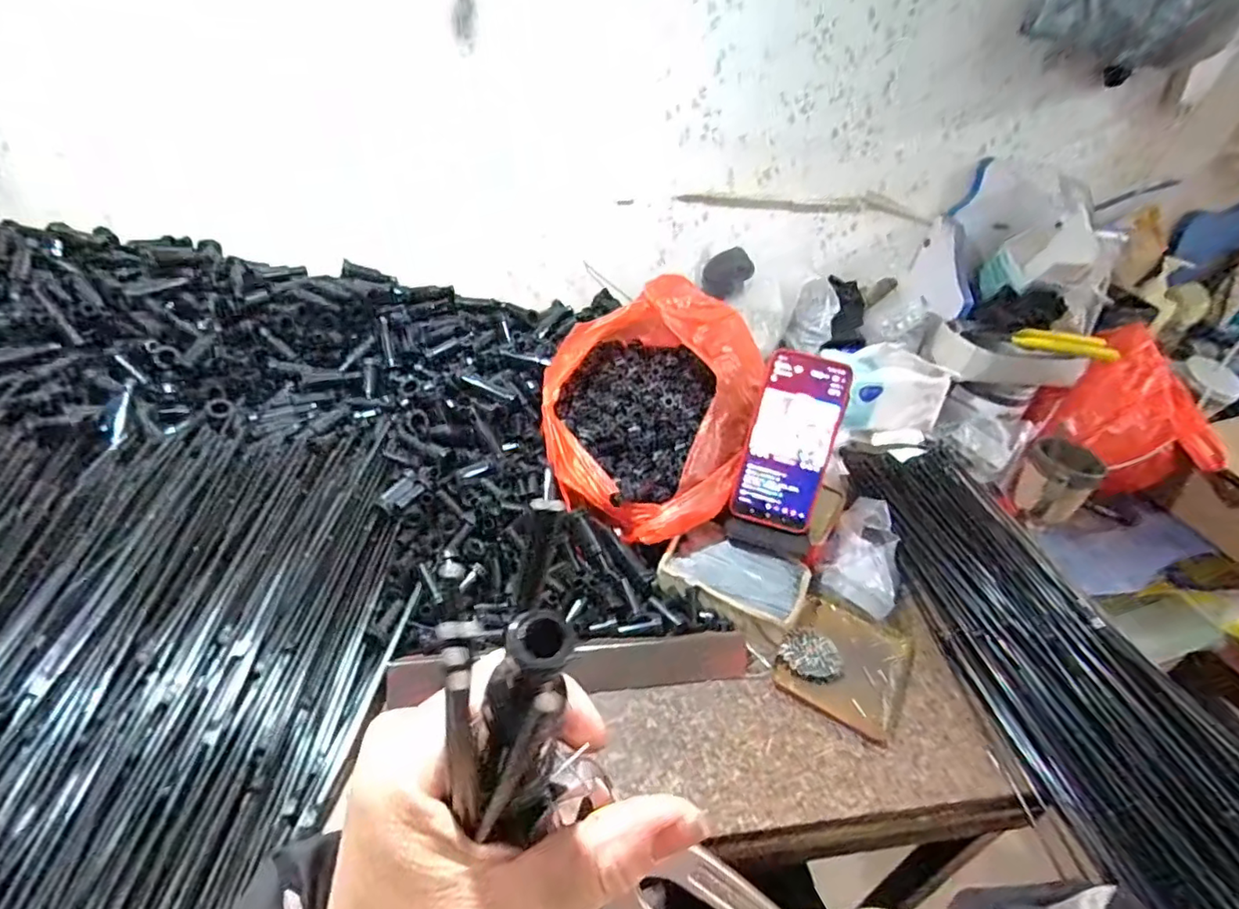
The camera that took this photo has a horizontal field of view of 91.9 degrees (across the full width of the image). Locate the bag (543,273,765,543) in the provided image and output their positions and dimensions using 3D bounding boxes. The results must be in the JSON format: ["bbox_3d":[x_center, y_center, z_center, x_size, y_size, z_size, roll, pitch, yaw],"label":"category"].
[{"bbox_3d":[0.032,-0.050,0.619,0.203,0.167,0.255,13,37,10],"label":"bag"}]

